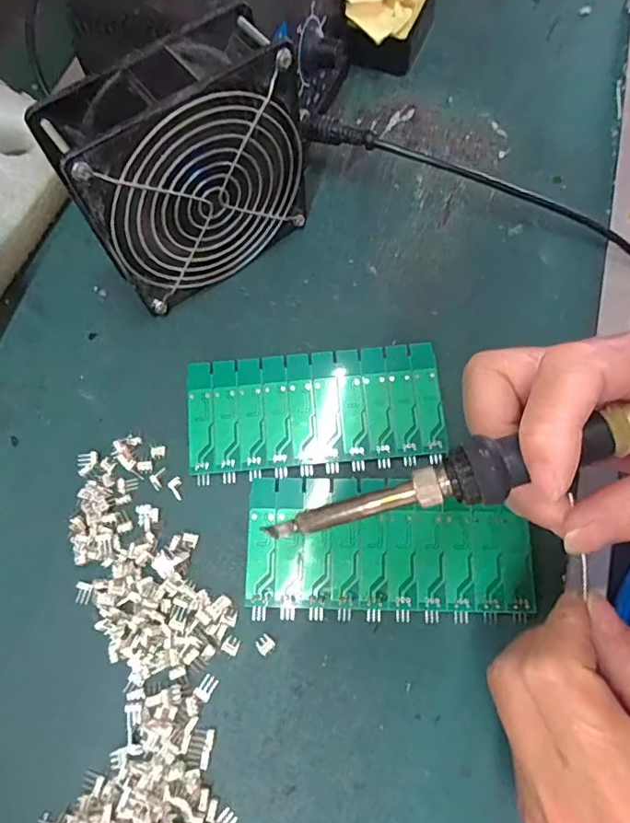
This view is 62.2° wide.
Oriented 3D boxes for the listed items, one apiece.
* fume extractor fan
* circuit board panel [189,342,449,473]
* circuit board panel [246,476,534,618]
[{"bbox_3d":[-0.065,-0.124,0.282,0.117,0.120,0.045,-35,72,-12],"label":"fume extractor fan"},{"bbox_3d":[0.000,-0.001,0.289,0.136,0.013,0.063,-4,69,-1],"label":"circuit board panel"},{"bbox_3d":[0.037,0.066,0.260,0.136,0.004,0.063,2,76,3],"label":"circuit board panel"}]

